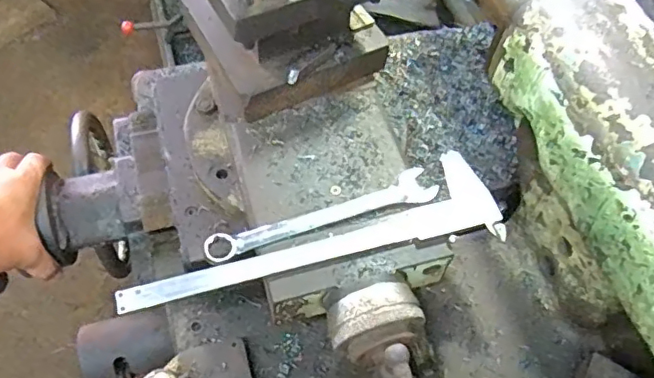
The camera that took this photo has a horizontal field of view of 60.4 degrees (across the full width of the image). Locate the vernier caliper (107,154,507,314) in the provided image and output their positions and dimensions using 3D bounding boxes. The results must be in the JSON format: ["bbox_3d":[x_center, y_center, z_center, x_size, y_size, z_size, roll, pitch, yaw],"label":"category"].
[{"bbox_3d":[-0.008,0.026,0.422,0.282,0.008,0.077,-10,59,-9],"label":"vernier caliper"}]

